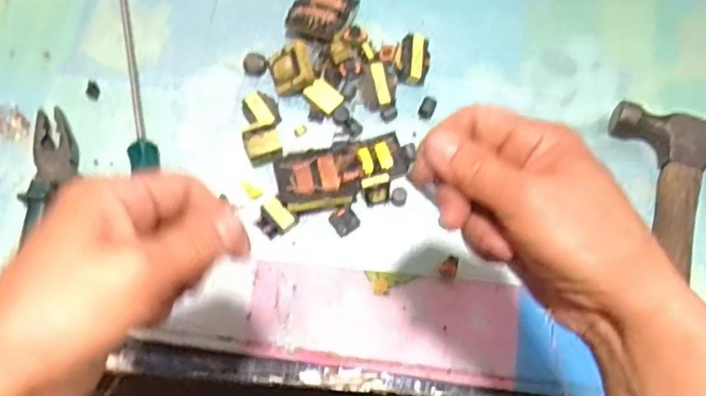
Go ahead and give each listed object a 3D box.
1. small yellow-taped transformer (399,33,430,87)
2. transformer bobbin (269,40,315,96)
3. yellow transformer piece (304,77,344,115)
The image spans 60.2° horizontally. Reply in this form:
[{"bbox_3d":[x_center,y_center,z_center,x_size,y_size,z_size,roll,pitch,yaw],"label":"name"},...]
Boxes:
[{"bbox_3d":[0.053,-0.120,0.529,0.025,0.018,0.045,8,70,2],"label":"small yellow-taped transformer"},{"bbox_3d":[-0.052,-0.108,0.513,0.033,0.029,0.031,-15,71,-6],"label":"transformer bobbin"},{"bbox_3d":[-0.024,-0.086,0.519,0.030,0.008,0.022,40,74,13],"label":"yellow transformer piece"}]

